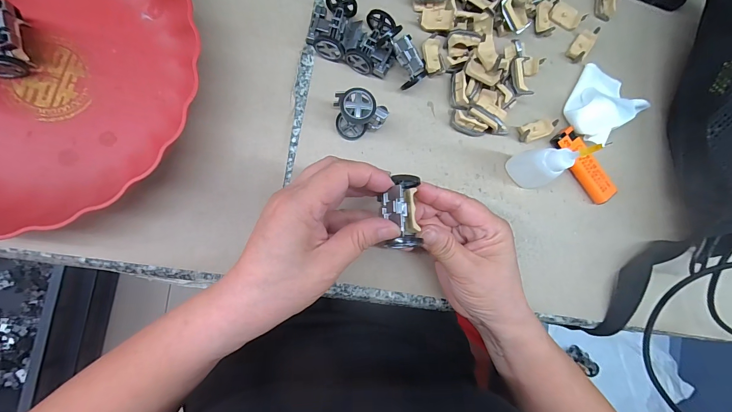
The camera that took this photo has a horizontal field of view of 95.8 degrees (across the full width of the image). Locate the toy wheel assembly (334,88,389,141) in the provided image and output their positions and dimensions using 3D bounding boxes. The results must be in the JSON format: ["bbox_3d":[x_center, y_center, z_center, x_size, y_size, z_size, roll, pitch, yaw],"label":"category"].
[{"bbox_3d":[-0.005,-0.076,0.276,0.039,0.050,0.027,-21,90,-10],"label":"toy wheel assembly"}]

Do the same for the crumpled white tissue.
[{"bbox_3d":[0.239,-0.107,0.333,0.085,0.028,0.067,-37,93,-9],"label":"crumpled white tissue"}]

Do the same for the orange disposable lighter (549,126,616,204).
[{"bbox_3d":[0.217,-0.040,0.329,0.022,0.014,0.080,-36,93,-9],"label":"orange disposable lighter"}]

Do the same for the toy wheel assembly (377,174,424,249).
[{"bbox_3d":[0.024,0.004,0.225,0.031,0.026,0.050,-1,87,-9],"label":"toy wheel assembly"}]

